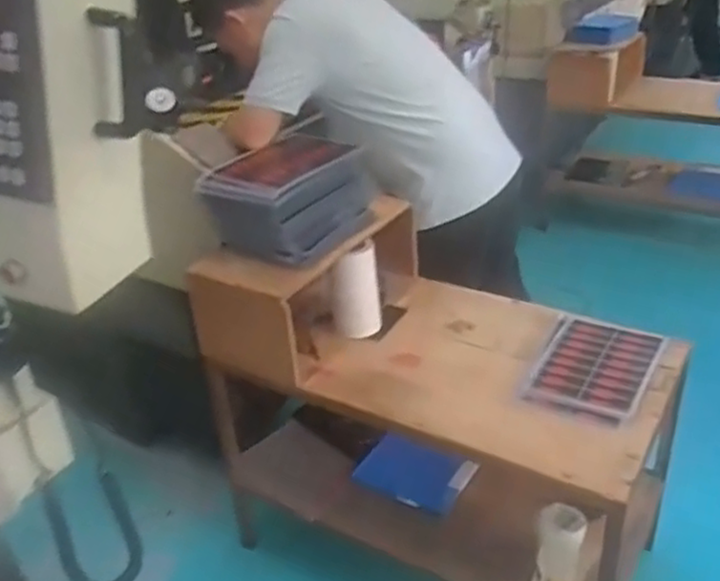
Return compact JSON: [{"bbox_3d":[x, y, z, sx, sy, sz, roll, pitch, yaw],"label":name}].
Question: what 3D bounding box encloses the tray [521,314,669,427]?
[{"bbox_3d":[0.454,0.138,1.393,0.205,0.035,0.296,14,34,27],"label":"tray"}]

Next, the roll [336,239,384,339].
[{"bbox_3d":[-0.003,0.010,1.536,0.099,0.199,0.078,-3,30,1],"label":"roll"}]

